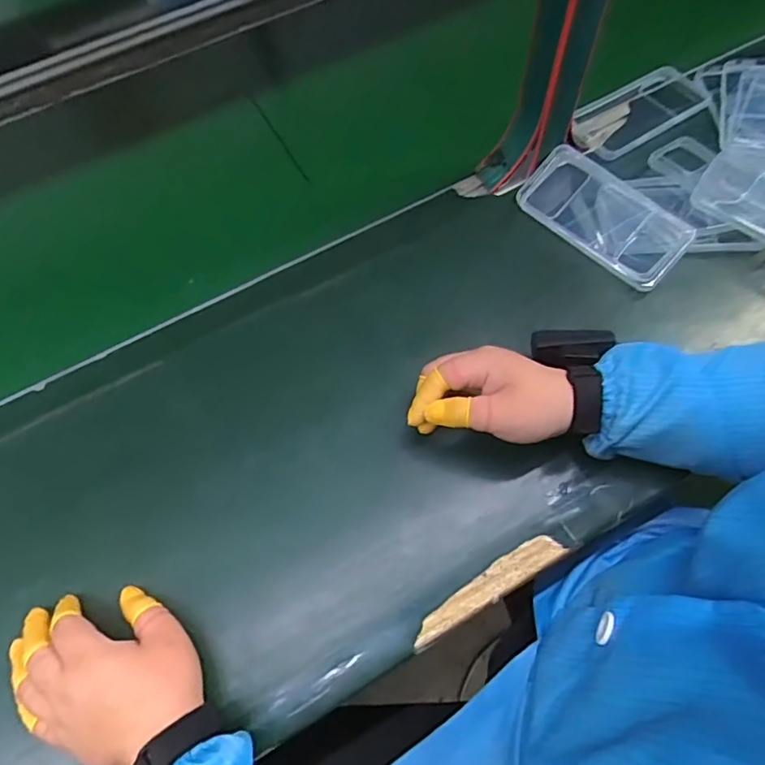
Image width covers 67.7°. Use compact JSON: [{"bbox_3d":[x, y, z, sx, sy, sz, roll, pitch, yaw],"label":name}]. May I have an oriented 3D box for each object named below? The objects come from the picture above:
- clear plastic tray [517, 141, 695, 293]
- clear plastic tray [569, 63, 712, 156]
[{"bbox_3d":[0.244,-0.185,0.625,0.180,0.039,0.099,41,72,19],"label":"clear plastic tray"},{"bbox_3d":[0.315,-0.334,0.711,0.191,0.027,0.082,-33,68,-13],"label":"clear plastic tray"}]

